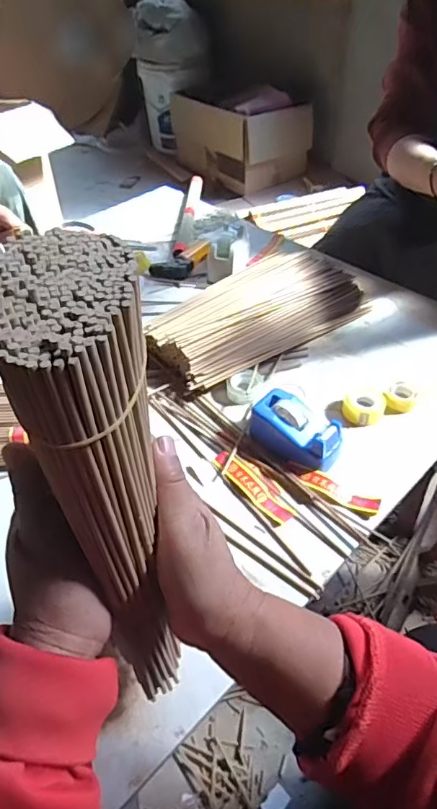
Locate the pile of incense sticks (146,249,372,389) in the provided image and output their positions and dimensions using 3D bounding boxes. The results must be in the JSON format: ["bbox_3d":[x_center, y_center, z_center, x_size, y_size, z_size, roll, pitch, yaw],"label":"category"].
[{"bbox_3d":[0.048,-0.150,0.760,0.333,0.050,0.195,-29,52,-24],"label":"pile of incense sticks"}]

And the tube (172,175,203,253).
[{"bbox_3d":[-0.058,-0.364,0.999,0.028,0.023,0.305,2,46,4],"label":"tube"}]

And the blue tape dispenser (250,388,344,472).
[{"bbox_3d":[0.085,0.029,0.579,0.102,0.048,0.056,27,53,26],"label":"blue tape dispenser"}]

